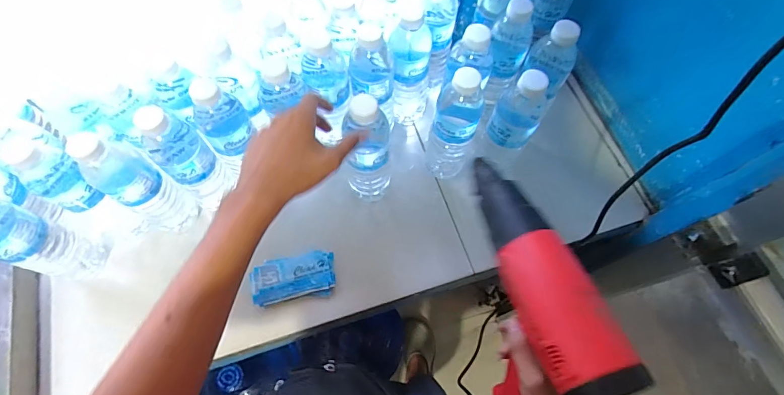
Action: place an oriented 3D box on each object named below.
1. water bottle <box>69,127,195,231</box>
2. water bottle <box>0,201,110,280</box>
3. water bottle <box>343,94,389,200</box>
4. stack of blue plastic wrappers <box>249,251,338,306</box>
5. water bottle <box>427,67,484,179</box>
[{"bbox_3d":[-0.320,-0.018,0.496,0.068,0.208,0.058,30,69,11],"label":"water bottle"},{"bbox_3d":[-0.438,0.044,0.457,0.071,0.180,0.052,16,67,5],"label":"water bottle"},{"bbox_3d":[-0.030,-0.051,0.512,0.058,0.207,0.049,-28,70,-13],"label":"water bottle"},{"bbox_3d":[-0.137,0.112,0.552,0.111,0.016,0.062,-8,67,-5],"label":"stack of blue plastic wrappers"},{"bbox_3d":[0.084,-0.090,0.531,0.058,0.207,0.059,21,68,7],"label":"water bottle"}]

